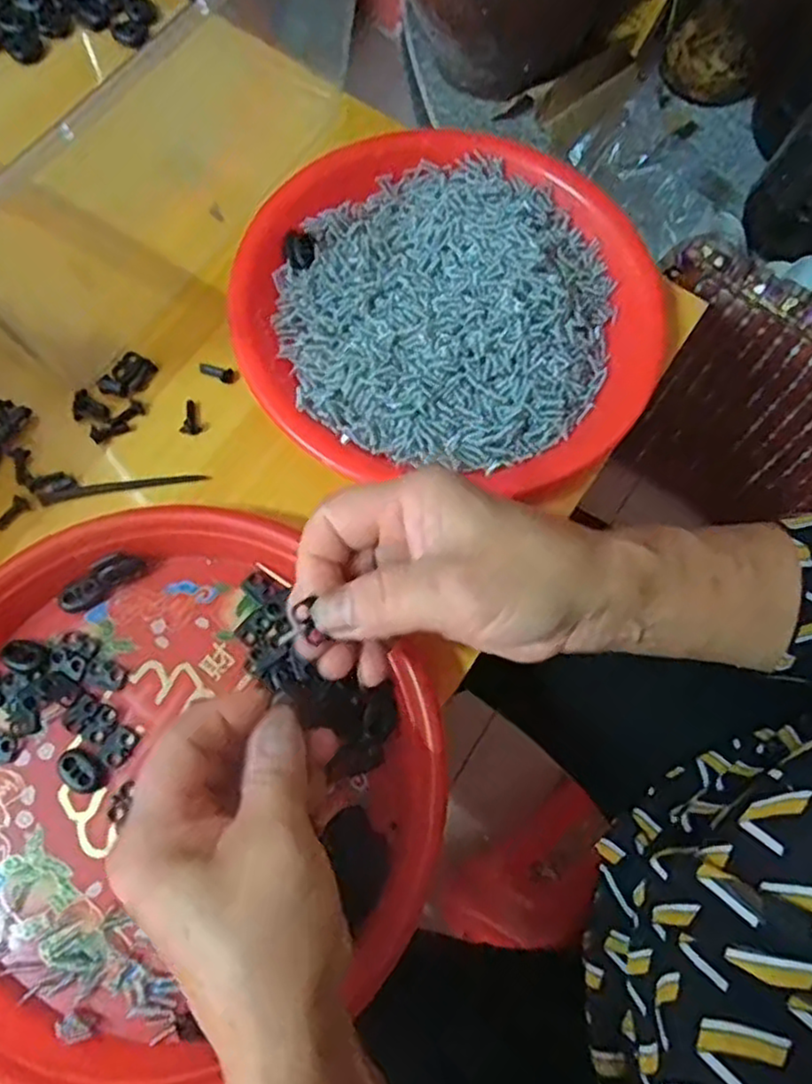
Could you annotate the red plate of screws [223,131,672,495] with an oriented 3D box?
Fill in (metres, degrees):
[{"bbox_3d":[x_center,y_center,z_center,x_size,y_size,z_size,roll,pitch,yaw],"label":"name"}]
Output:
[{"bbox_3d":[0.023,-0.134,0.385,0.223,0.023,0.209,1,72,-2],"label":"red plate of screws"}]

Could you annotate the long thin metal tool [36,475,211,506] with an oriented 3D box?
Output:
[{"bbox_3d":[-0.145,-0.029,0.364,0.083,0.004,0.007,-11,73,-6],"label":"long thin metal tool"}]

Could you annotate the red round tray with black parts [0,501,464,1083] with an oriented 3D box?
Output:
[{"bbox_3d":[-0.109,0.101,0.307,0.234,0.037,0.223,1,72,-2],"label":"red round tray with black parts"}]

